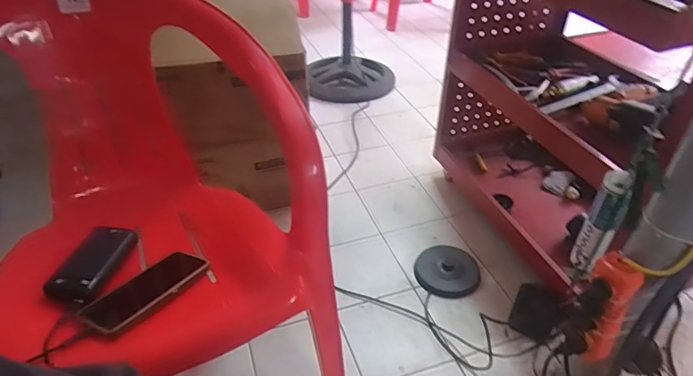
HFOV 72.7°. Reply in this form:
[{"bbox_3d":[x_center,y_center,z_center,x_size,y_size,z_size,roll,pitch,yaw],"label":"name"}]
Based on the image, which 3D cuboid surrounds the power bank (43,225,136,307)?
[{"bbox_3d":[-0.367,0.105,0.687,0.074,0.026,0.147,15,27,-2],"label":"power bank"}]

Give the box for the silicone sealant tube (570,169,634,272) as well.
[{"bbox_3d":[0.443,0.071,0.829,0.052,0.210,0.059,27,45,30],"label":"silicone sealant tube"}]

